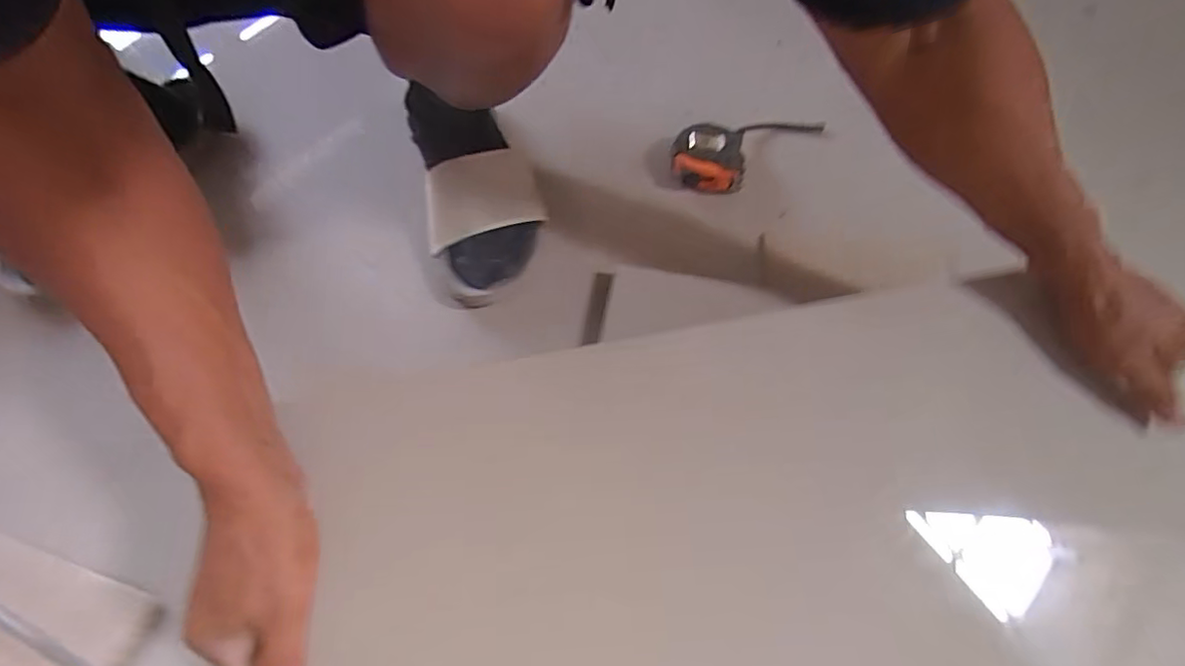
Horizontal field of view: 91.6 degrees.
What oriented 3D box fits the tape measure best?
[{"bbox_3d":[0.166,-0.192,0.588,0.169,0.034,0.073,-21,66,-7],"label":"tape measure"}]

